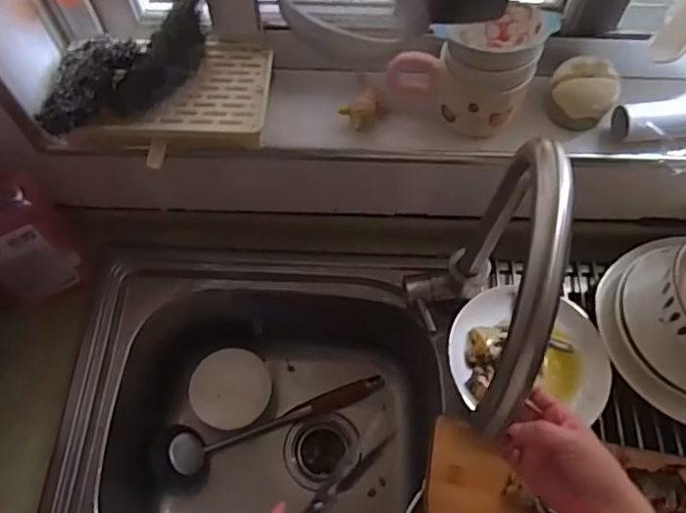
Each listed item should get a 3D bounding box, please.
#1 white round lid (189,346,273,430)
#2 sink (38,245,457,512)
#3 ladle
[{"bbox_3d":[-0.161,0.190,0.823,0.111,0.011,0.109,5,81,4],"label":"white round lid"},{"bbox_3d":[-0.101,0.224,0.757,0.421,0.243,0.413,1,64,1],"label":"sink"},{"bbox_3d":[-0.090,0.228,0.832,0.313,0.054,0.046,-22,66,-10],"label":"ladle"}]

